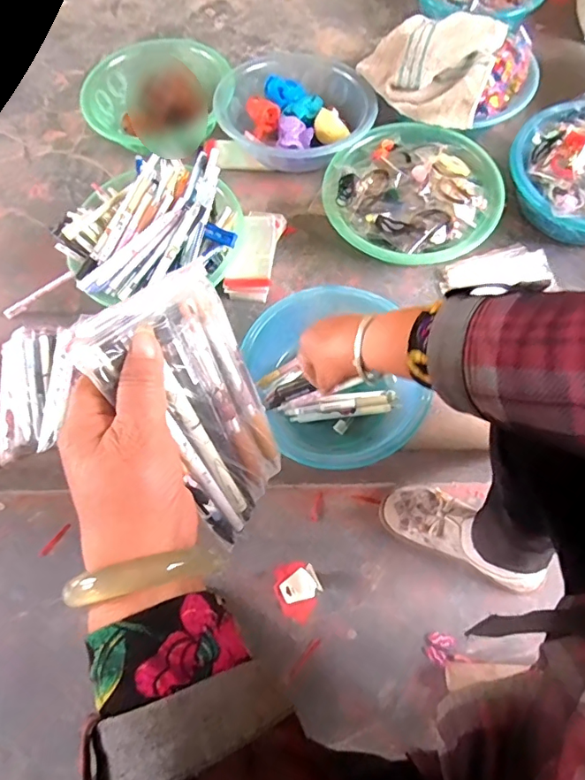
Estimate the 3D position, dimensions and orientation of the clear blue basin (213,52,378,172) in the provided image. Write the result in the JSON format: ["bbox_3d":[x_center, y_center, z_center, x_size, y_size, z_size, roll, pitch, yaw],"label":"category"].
[{"bbox_3d":[0.010,-0.419,0.782,0.222,0.081,0.228,-1,66,2],"label":"clear blue basin"}]

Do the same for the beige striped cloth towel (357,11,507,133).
[{"bbox_3d":[0.201,-0.494,0.739,0.189,0.057,0.203,20,68,10],"label":"beige striped cloth towel"}]

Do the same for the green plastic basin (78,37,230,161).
[{"bbox_3d":[-0.223,-0.473,0.822,0.200,0.088,0.200,-1,66,2],"label":"green plastic basin"}]

